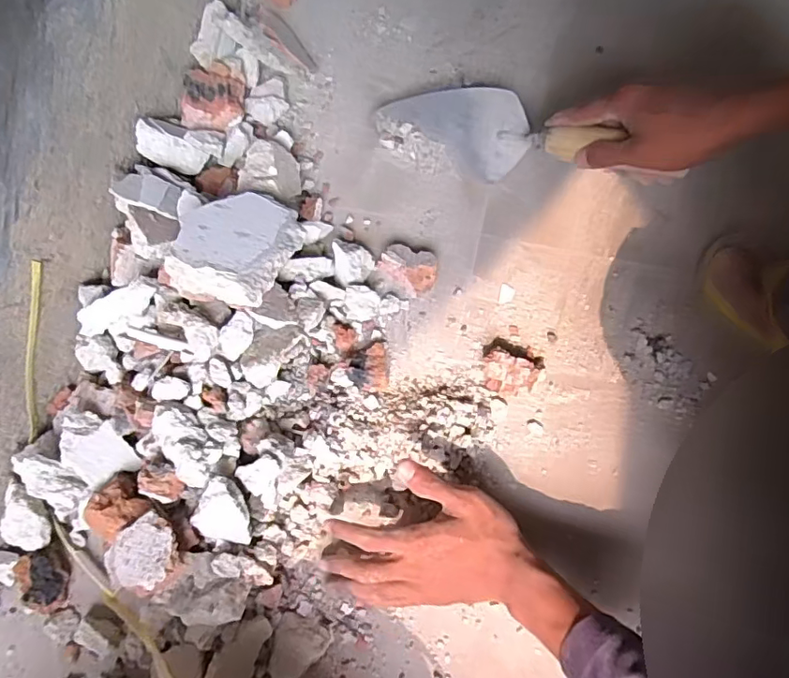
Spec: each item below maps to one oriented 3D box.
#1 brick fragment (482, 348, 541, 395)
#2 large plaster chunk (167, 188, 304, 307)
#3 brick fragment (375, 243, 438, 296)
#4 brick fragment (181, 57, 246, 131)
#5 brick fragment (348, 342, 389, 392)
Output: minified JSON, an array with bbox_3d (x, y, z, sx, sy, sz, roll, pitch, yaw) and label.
[{"bbox_3d":[0.099,0.031,0.486,0.046,0.025,0.032,25,75,10],"label":"brick fragment"},{"bbox_3d":[-0.126,-0.078,0.446,0.083,0.027,0.112,26,48,-4],"label":"large plaster chunk"},{"bbox_3d":[0.015,-0.068,0.519,0.051,0.029,0.039,43,78,14],"label":"brick fragment"},{"bbox_3d":[-0.187,-0.258,0.569,0.061,0.032,0.081,-6,72,1],"label":"brick fragment"},{"bbox_3d":[-0.024,0.023,0.493,0.034,0.022,0.045,-7,72,0],"label":"brick fragment"}]

